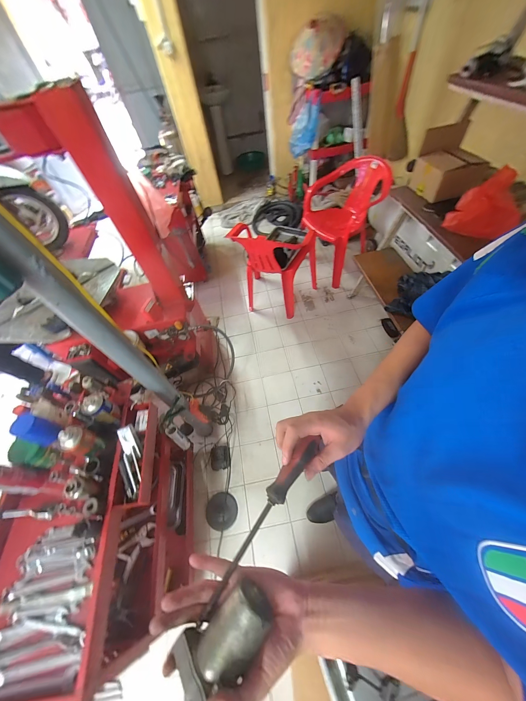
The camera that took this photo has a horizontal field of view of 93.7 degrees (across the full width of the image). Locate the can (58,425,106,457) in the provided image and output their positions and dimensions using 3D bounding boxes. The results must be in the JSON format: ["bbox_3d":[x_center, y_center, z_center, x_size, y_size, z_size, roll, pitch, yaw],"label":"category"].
[{"bbox_3d":[-0.501,0.255,0.682,0.052,0.122,0.054,-3,56,5],"label":"can"}]

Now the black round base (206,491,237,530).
[{"bbox_3d":[-0.207,0.804,1.236,0.148,0.024,0.154,-3,56,5],"label":"black round base"}]

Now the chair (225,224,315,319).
[{"bbox_3d":[0.089,-0.612,1.774,0.555,0.641,0.444,10,58,14],"label":"chair"}]

